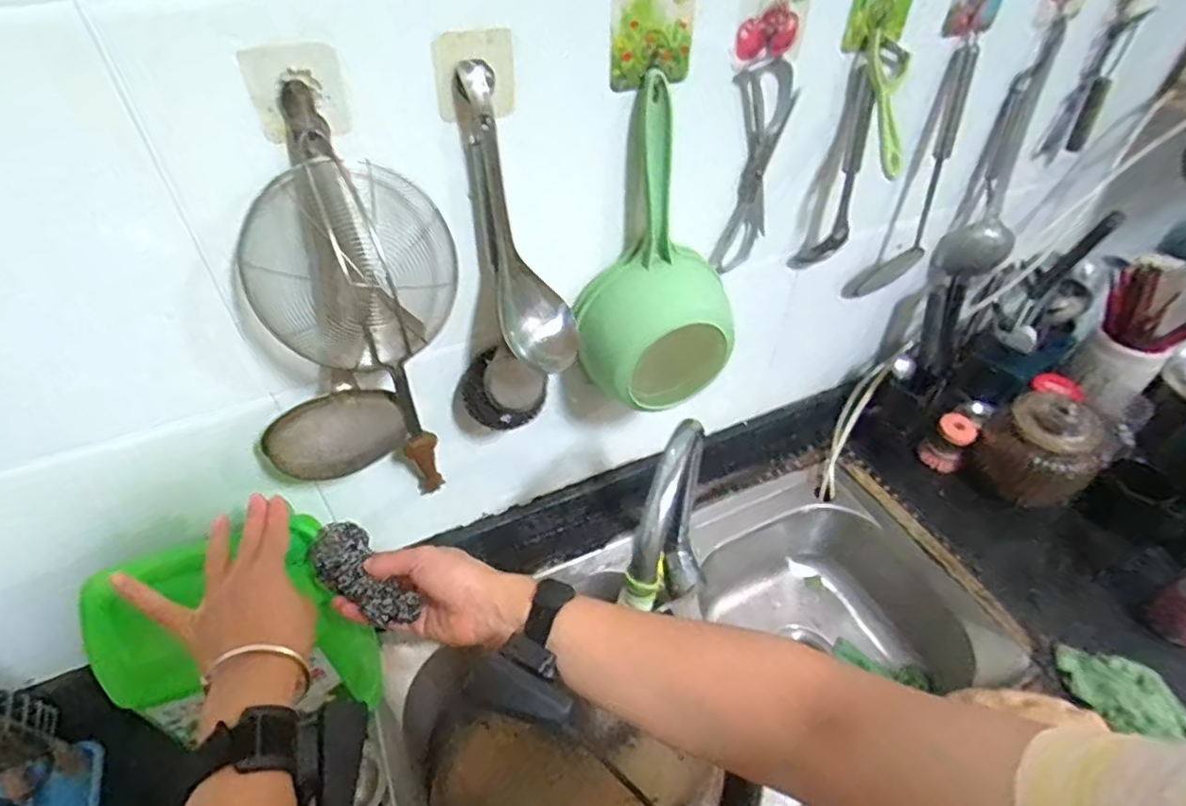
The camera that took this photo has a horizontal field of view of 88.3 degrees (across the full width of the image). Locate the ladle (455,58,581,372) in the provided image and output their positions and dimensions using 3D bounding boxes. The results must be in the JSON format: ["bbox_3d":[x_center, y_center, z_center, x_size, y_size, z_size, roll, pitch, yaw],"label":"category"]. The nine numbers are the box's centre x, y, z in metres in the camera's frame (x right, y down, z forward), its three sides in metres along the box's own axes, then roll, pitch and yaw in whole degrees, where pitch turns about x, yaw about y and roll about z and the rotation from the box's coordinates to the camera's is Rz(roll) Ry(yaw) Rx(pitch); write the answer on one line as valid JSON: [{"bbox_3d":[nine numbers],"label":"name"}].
[{"bbox_3d":[-0.054,-0.141,0.492,0.073,0.218,0.097,-9,46,-11],"label":"ladle"}]

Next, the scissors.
[{"bbox_3d":[0.160,-0.229,0.612,0.064,0.205,0.020,-25,50,-24],"label":"scissors"}]

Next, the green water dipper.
[{"bbox_3d":[0.063,-0.129,0.573,0.146,0.280,0.091,-11,46,-12],"label":"green water dipper"}]

